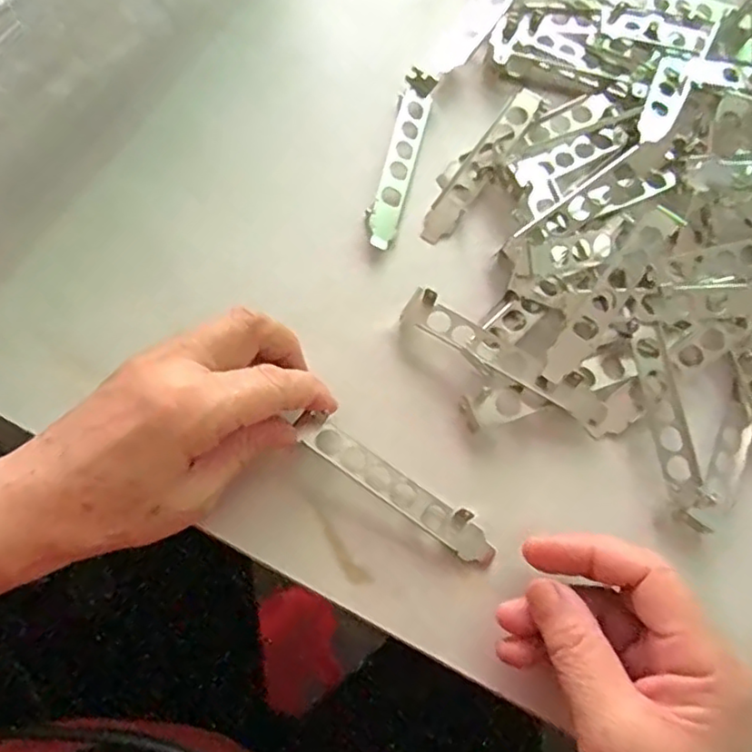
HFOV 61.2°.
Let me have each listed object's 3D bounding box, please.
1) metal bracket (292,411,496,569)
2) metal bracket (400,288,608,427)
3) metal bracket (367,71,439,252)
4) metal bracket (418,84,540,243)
[{"bbox_3d":[0.010,0.057,0.324,0.118,0.011,0.019,35,75,4],"label":"metal bracket"},{"bbox_3d":[0.069,-0.009,0.344,0.121,0.016,0.022,33,74,9],"label":"metal bracket"},{"bbox_3d":[0.015,-0.133,0.389,0.020,0.012,0.121,14,72,3],"label":"metal bracket"},{"bbox_3d":[0.065,-0.130,0.388,0.020,0.010,0.119,33,74,9],"label":"metal bracket"}]

